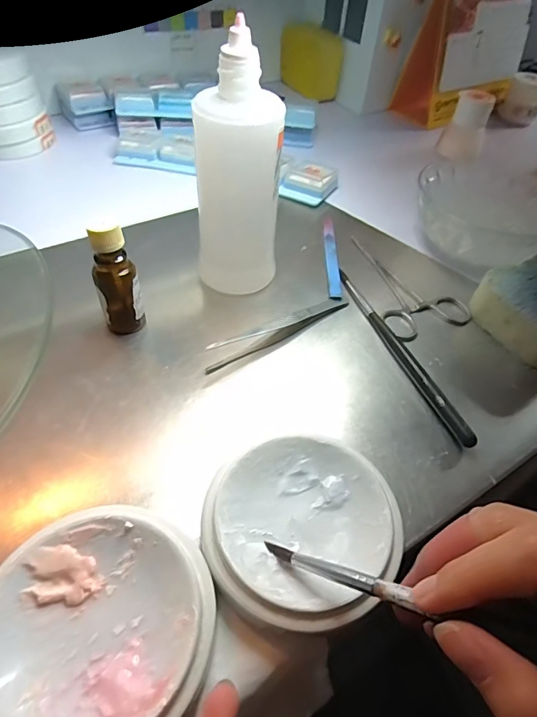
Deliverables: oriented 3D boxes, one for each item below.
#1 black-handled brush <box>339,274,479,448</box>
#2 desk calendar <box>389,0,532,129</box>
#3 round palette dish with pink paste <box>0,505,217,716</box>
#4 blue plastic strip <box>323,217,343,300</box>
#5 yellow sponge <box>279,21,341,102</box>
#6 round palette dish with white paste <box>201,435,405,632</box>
[{"bbox_3d":[0.087,-0.009,0.300,0.008,0.010,0.160,-14,52,-16],"label":"black-handled brush"},{"bbox_3d":[0.257,-0.393,0.550,0.164,0.153,0.083,-31,58,-27],"label":"desk calendar"},{"bbox_3d":[-0.067,0.107,0.176,0.088,0.024,0.085,2,49,-3],"label":"round palette dish with pink paste"},{"bbox_3d":[0.053,-0.086,0.366,0.010,0.004,0.109,4,49,-1],"label":"blue plastic strip"},{"bbox_3d":[0.055,-0.402,0.599,0.045,0.076,0.096,-17,53,-18],"label":"yellow sponge"},{"bbox_3d":[0.016,0.079,0.208,0.087,0.024,0.081,2,49,-3],"label":"round palette dish with white paste"}]

